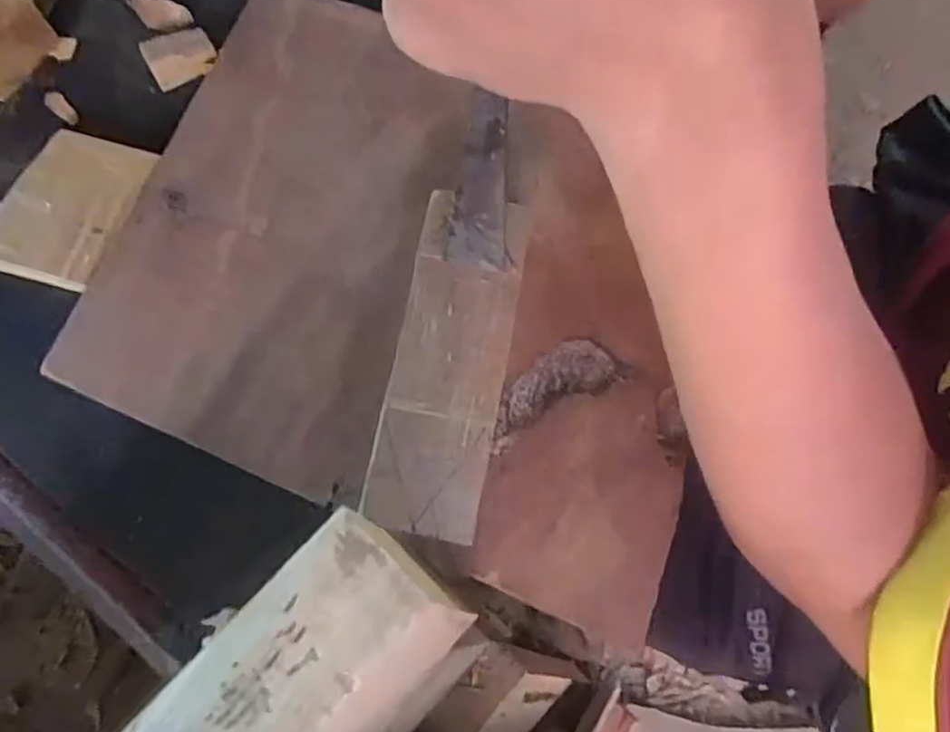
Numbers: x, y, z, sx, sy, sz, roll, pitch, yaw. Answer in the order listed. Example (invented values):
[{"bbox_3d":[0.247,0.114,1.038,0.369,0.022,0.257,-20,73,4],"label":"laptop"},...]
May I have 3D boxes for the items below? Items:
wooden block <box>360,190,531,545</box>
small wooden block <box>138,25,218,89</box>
[{"bbox_3d":[-0.009,0.000,0.261,0.040,0.032,0.127,10,74,2],"label":"wooden block"},{"bbox_3d":[-0.144,-0.152,0.331,0.032,0.010,0.022,-22,76,-7],"label":"small wooden block"}]

